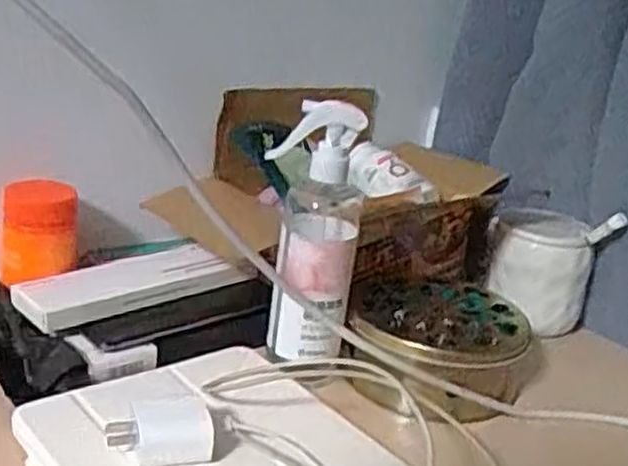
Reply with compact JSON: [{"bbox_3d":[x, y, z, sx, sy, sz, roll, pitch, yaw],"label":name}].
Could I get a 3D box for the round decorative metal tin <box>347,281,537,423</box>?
[{"bbox_3d":[0.094,0.082,0.610,0.138,0.058,0.156,9,19,4],"label":"round decorative metal tin"}]

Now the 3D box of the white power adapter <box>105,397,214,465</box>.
[{"bbox_3d":[-0.088,0.115,0.456,0.058,0.026,0.031,3,19,-13],"label":"white power adapter"}]

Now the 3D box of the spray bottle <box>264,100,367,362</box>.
[{"bbox_3d":[-0.002,-0.002,0.558,0.066,0.172,0.074,9,19,4],"label":"spray bottle"}]

